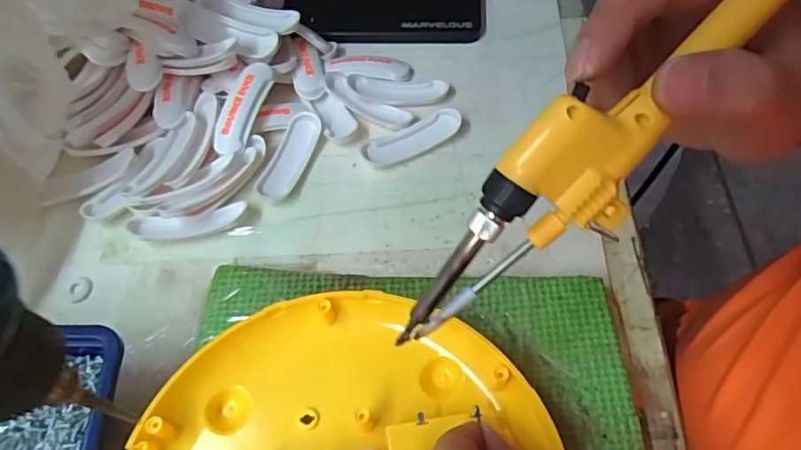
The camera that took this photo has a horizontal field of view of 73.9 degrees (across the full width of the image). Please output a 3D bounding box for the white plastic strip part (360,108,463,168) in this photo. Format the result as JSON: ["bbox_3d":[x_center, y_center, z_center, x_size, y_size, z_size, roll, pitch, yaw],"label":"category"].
[{"bbox_3d":[0.008,-0.058,0.357,0.069,0.013,0.020,-22,60,-11],"label":"white plastic strip part"}]

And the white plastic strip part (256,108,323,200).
[{"bbox_3d":[-0.071,-0.045,0.351,0.023,0.012,0.068,13,60,11],"label":"white plastic strip part"}]

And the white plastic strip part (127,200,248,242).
[{"bbox_3d":[-0.129,-0.001,0.327,0.067,0.016,0.020,-12,58,-5],"label":"white plastic strip part"}]

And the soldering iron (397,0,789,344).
[{"bbox_3d":[0.081,-0.037,0.184,0.221,0.034,0.034,-45,63,9],"label":"soldering iron"}]

